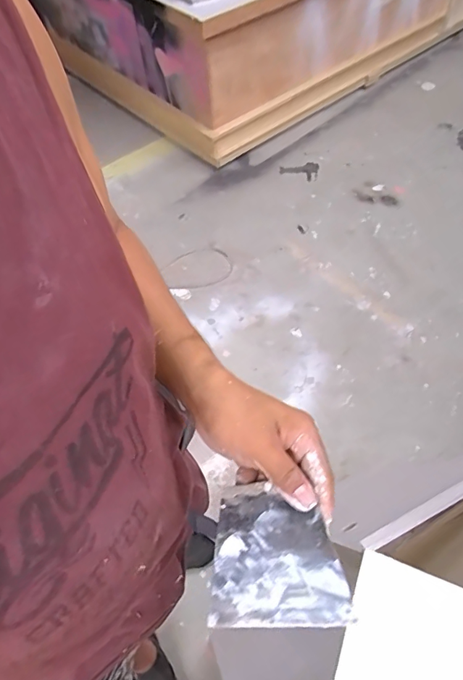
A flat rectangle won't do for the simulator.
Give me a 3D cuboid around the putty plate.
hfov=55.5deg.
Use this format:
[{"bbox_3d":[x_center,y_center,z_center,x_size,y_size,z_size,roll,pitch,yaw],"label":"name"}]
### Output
[{"bbox_3d":[0.032,0.164,0.335,0.102,0.004,0.092,-13,62,19],"label":"putty plate"}]

